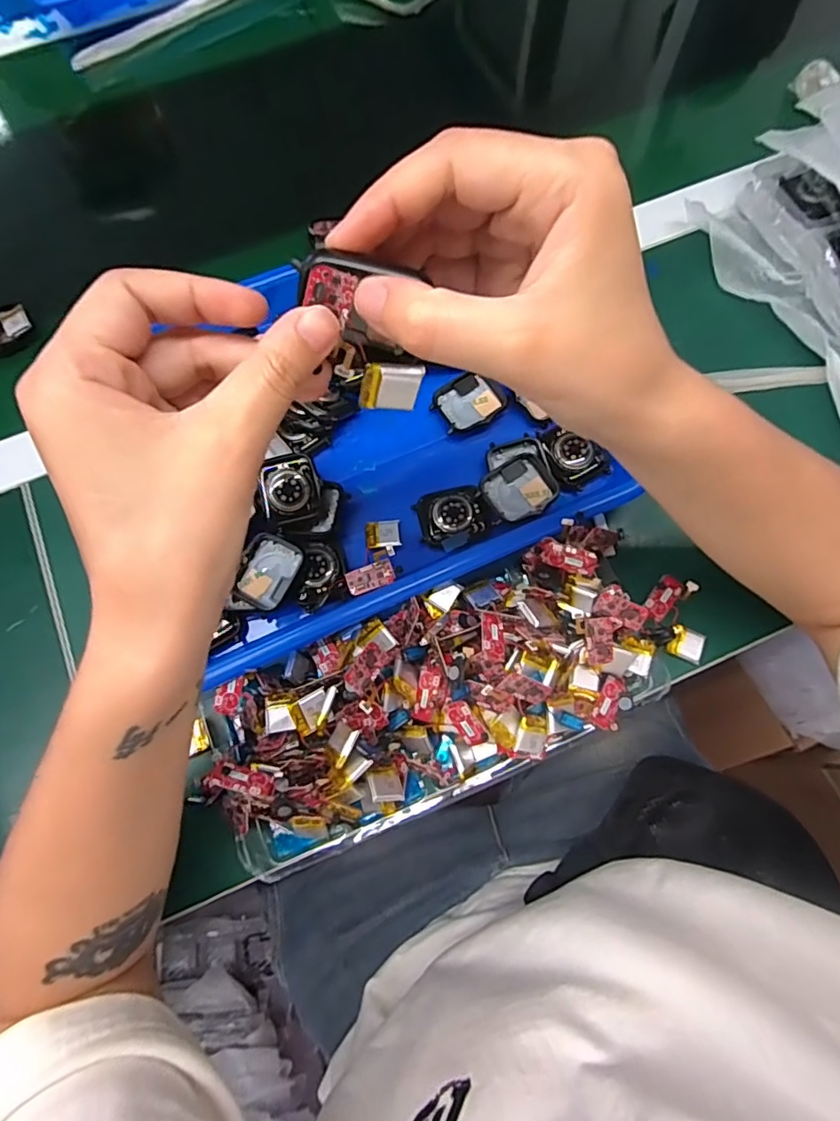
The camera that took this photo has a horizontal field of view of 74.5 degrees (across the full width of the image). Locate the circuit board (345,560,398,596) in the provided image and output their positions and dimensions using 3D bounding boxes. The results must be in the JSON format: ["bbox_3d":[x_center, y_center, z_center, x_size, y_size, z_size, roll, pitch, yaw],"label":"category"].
[{"bbox_3d":[-0.029,0.010,0.327,0.029,0.004,0.015,-19,80,13],"label":"circuit board"}]

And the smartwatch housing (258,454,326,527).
[{"bbox_3d":[-0.077,-0.042,0.331,0.035,0.005,0.040,-14,95,-5],"label":"smartwatch housing"}]

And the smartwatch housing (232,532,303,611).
[{"bbox_3d":[-0.088,0.007,0.326,0.031,0.008,0.043,22,75,8],"label":"smartwatch housing"}]

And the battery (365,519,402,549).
[{"bbox_3d":[-0.023,-0.016,0.340,0.021,0.006,0.019,-8,73,-1],"label":"battery"}]

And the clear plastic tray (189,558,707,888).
[{"bbox_3d":[0.028,0.070,0.312,0.292,0.051,0.111,-21,74,-5],"label":"clear plastic tray"}]

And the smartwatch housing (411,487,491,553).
[{"bbox_3d":[0.020,-0.027,0.340,0.042,0.009,0.039,-16,74,-3],"label":"smartwatch housing"}]

